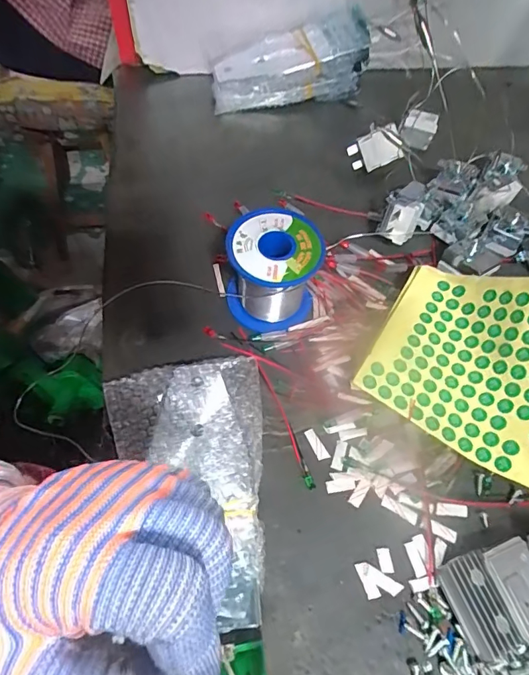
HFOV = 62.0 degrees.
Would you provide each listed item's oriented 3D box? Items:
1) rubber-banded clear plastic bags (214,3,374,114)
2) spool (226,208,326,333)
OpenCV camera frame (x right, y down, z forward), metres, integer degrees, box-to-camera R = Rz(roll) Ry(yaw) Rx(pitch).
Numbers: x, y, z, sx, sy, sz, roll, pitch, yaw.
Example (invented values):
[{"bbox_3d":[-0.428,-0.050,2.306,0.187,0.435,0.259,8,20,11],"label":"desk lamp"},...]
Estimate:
[{"bbox_3d":[0.024,-0.285,0.464,0.164,0.063,0.065,-13,62,-11],"label":"rubber-banded clear plastic bags"},{"bbox_3d":[0.007,-0.048,0.319,0.063,0.059,0.065,2,61,-3],"label":"spool"}]

